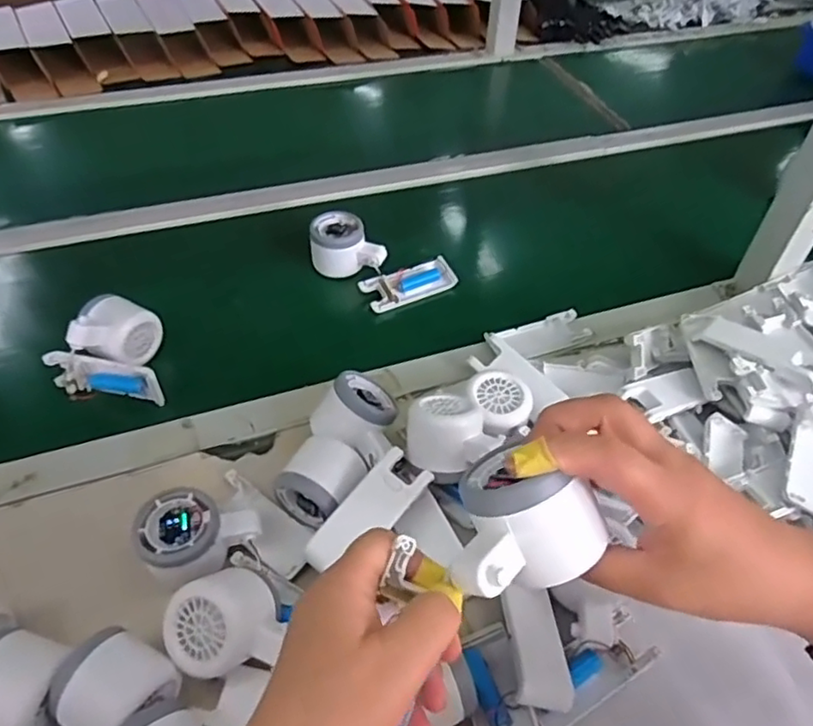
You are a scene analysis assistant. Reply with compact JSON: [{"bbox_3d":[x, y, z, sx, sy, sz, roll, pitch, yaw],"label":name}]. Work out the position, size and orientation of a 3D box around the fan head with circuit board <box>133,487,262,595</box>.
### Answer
[{"bbox_3d":[-0.157,0.125,0.464,0.081,0.041,0.062,-31,55,-28],"label":"fan head with circuit board"}]

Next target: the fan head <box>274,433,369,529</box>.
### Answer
[{"bbox_3d":[-0.066,0.093,0.491,0.056,0.050,0.058,26,51,20],"label":"fan head"}]

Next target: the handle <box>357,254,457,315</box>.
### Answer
[{"bbox_3d":[0.003,-0.087,0.697,0.103,0.021,0.043,-22,83,-18],"label":"handle"}]

